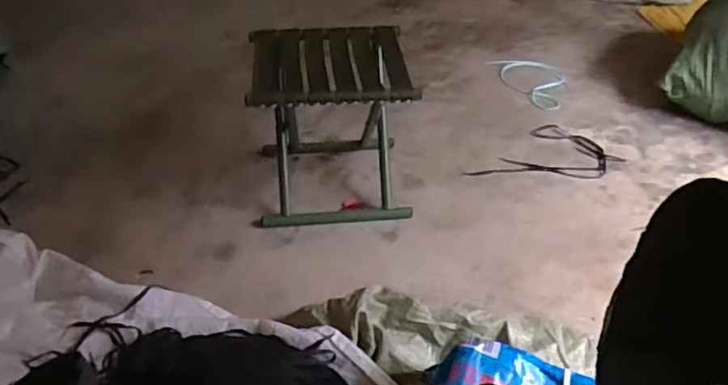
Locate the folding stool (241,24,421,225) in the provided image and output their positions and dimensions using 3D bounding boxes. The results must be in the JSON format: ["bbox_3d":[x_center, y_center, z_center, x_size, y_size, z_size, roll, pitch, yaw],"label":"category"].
[{"bbox_3d":[-0.064,-0.130,1.227,0.284,0.317,0.252,-3,40,-4],"label":"folding stool"}]

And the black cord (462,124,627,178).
[{"bbox_3d":[0.409,-0.097,1.421,0.353,0.026,0.180,2,40,2],"label":"black cord"}]

